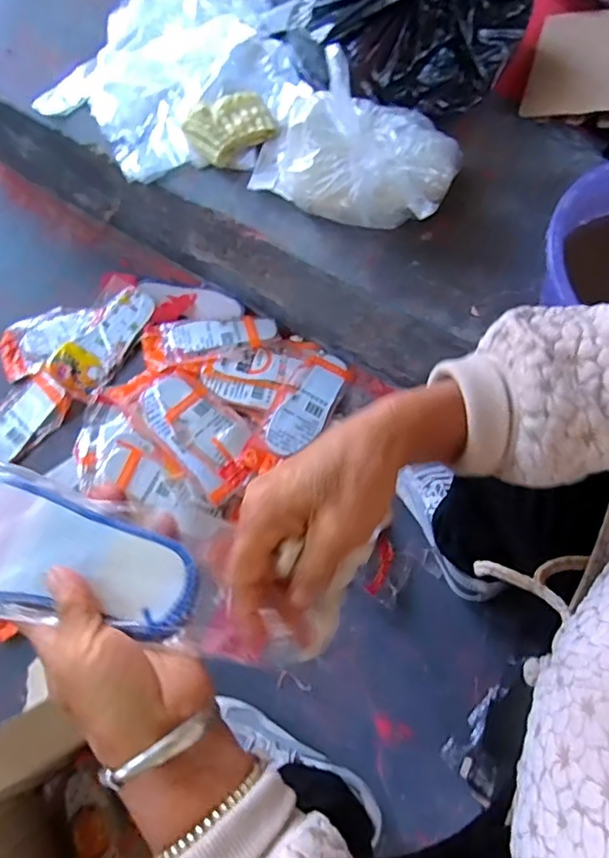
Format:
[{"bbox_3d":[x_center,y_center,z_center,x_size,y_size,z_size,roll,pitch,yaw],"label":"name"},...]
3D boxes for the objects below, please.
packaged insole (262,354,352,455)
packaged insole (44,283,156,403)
[{"bbox_3d":[0.005,-0.039,0.808,0.069,0.014,0.179,32,66,-1],"label":"packaged insole"},{"bbox_3d":[-0.294,-0.133,0.820,0.085,0.013,0.184,35,76,9],"label":"packaged insole"}]

